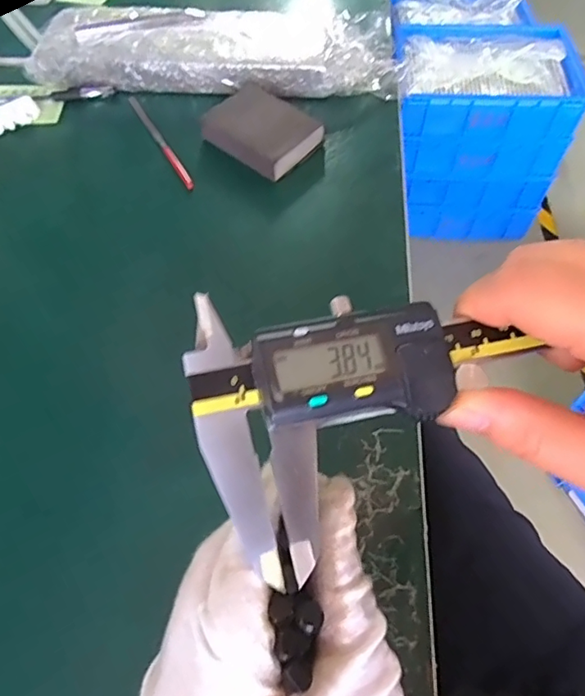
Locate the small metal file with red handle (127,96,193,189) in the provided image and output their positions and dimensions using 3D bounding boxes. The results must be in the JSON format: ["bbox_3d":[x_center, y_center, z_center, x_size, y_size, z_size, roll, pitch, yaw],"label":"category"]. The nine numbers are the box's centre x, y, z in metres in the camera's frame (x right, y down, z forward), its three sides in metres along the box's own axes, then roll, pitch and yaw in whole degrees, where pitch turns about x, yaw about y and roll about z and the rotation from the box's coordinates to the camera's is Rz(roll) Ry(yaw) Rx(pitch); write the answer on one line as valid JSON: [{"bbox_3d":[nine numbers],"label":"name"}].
[{"bbox_3d":[-0.130,-0.203,0.523,0.008,0.013,0.151,-26,61,-16],"label":"small metal file with red handle"}]

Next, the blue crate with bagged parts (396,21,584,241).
[{"bbox_3d":[0.428,-0.529,1.332,0.381,0.386,0.302,1,57,0],"label":"blue crate with bagged parts"}]

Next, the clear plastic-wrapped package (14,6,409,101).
[{"bbox_3d":[-0.079,-0.312,0.562,0.383,0.043,0.110,2,57,1],"label":"clear plastic-wrapped package"}]

